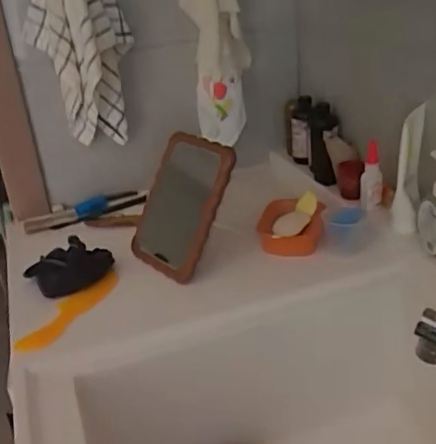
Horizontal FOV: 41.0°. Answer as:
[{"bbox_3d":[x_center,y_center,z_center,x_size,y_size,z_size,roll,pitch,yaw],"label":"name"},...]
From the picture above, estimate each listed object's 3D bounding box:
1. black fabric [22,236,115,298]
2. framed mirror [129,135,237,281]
[{"bbox_3d":[-0.223,0.067,0.904,0.129,0.041,0.088,-23,32,-30],"label":"black fabric"},{"bbox_3d":[-0.059,-0.027,0.922,0.132,0.220,0.023,28,15,31],"label":"framed mirror"}]

